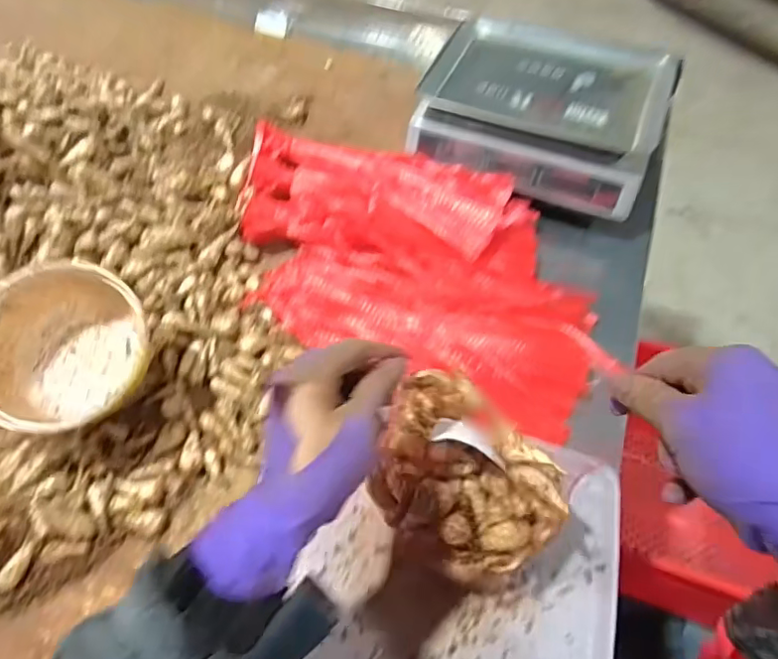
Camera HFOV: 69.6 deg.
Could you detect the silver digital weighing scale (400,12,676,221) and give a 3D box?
[{"bbox_3d":[0.233,-0.340,0.845,0.336,0.089,0.298,21,57,13],"label":"silver digital weighing scale"}]

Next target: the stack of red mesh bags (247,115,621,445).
[{"bbox_3d":[0.021,-0.094,0.737,0.560,0.064,0.348,21,57,13],"label":"stack of red mesh bags"}]

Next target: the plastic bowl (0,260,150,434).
[{"bbox_3d":[-0.341,0.019,0.584,0.164,0.105,0.160,2,74,-9],"label":"plastic bowl"}]

